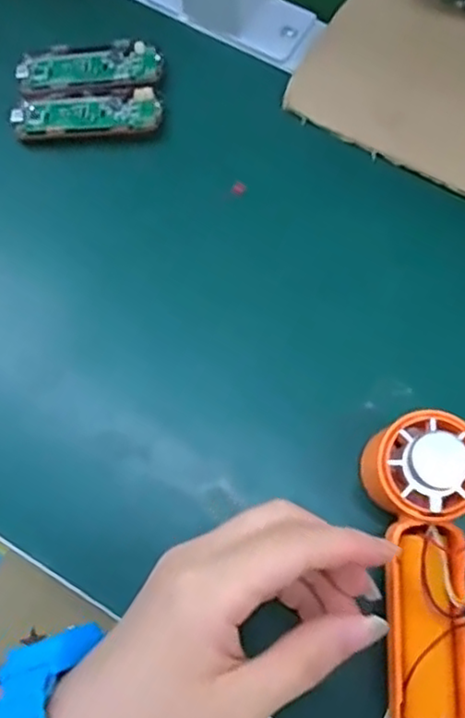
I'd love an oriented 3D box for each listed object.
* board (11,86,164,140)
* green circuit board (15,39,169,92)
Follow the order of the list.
[{"bbox_3d":[-0.080,-0.134,0.361,0.080,0.006,0.024,-5,72,0],"label":"board"},{"bbox_3d":[-0.081,-0.168,0.373,0.080,0.006,0.032,-4,72,0],"label":"green circuit board"}]

